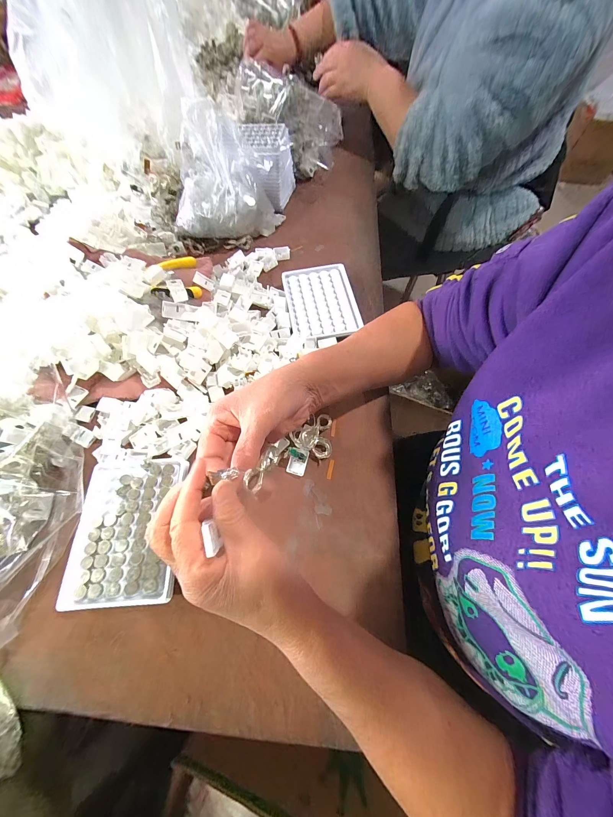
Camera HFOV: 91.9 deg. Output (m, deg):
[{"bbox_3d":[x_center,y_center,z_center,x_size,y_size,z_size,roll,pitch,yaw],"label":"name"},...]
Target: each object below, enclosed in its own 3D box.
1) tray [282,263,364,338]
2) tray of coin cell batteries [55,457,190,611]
[{"bbox_3d":[0.021,-0.156,0.425,0.096,0.013,0.128,-10,62,-3],"label":"tray"},{"bbox_3d":[-0.174,0.113,0.287,0.097,0.010,0.131,-4,61,0],"label":"tray of coin cell batteries"}]

